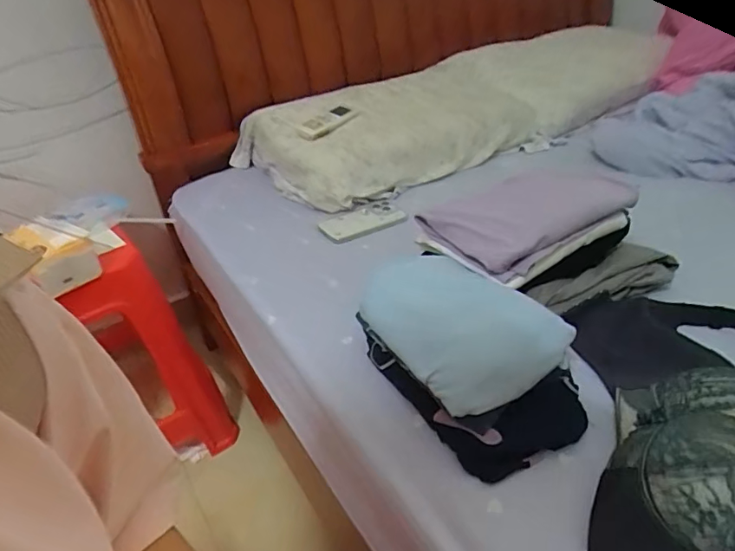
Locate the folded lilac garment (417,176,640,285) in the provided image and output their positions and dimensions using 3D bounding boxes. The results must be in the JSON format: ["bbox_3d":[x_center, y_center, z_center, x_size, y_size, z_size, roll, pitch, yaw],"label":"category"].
[{"bbox_3d":[0.193,-0.084,0.624,0.221,0.054,0.148,-20,38,-22],"label":"folded lilac garment"}]

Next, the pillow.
[{"bbox_3d":[0.180,-0.355,1.082,0.841,0.150,0.378,-22,38,-24],"label":"pillow"}]

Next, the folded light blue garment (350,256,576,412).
[{"bbox_3d":[0.083,0.041,0.519,0.128,0.055,0.212,-23,39,-25],"label":"folded light blue garment"}]

